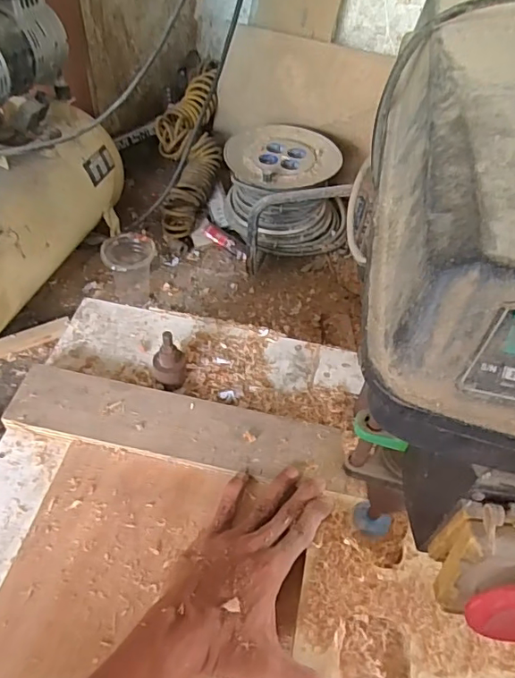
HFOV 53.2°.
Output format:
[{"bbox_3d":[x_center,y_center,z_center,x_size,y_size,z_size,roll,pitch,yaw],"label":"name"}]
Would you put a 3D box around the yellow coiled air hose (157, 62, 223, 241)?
[{"bbox_3d":[-0.147,-0.399,1.079,0.134,0.087,0.386,5,79,-2],"label":"yellow coiled air hose"}]

